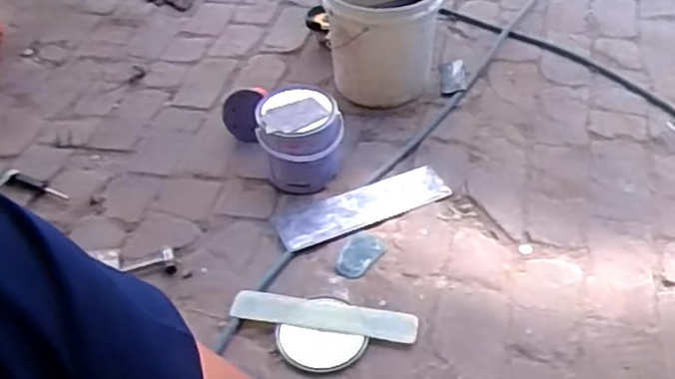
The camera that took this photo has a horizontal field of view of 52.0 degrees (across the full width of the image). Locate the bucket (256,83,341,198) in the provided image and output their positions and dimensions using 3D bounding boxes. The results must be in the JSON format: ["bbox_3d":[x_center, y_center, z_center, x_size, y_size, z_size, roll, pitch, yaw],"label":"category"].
[{"bbox_3d":[-0.069,-0.097,1.379,0.156,0.154,0.161,-5,45,1],"label":"bucket"}]

